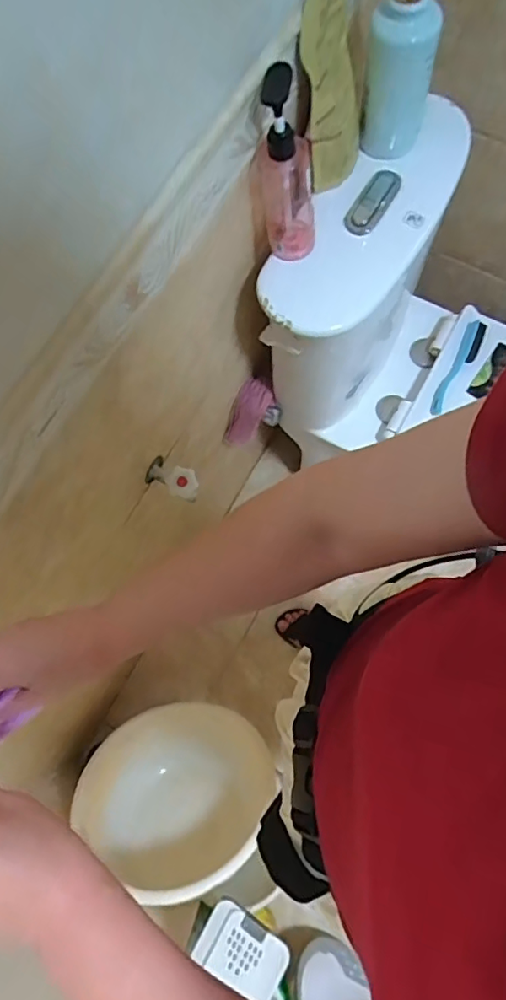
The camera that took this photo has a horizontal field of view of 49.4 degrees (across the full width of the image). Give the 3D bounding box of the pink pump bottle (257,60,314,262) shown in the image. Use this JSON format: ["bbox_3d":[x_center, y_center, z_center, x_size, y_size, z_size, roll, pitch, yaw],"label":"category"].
[{"bbox_3d":[0.038,-0.367,0.621,0.073,0.198,0.057,0,74,2],"label":"pink pump bottle"}]

